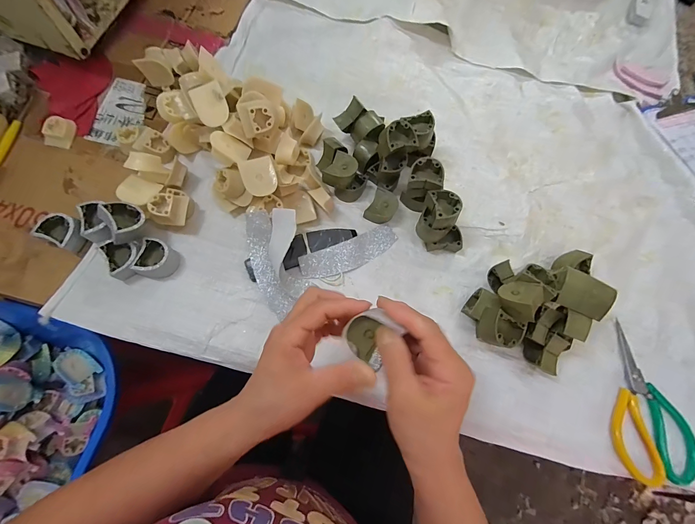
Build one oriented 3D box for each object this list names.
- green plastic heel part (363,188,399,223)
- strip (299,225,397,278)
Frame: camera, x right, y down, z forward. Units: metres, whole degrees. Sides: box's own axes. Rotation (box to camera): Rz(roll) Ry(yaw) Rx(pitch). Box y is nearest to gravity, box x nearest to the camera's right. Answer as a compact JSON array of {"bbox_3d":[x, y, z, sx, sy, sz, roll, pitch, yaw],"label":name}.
[{"bbox_3d":[0.052,-0.080,0.465,0.040,0.023,0.046,26,70,3],"label":"green plastic heel part"},{"bbox_3d":[0.005,-0.011,0.447,0.145,0.009,0.044,-23,81,-16],"label":"strip"}]

